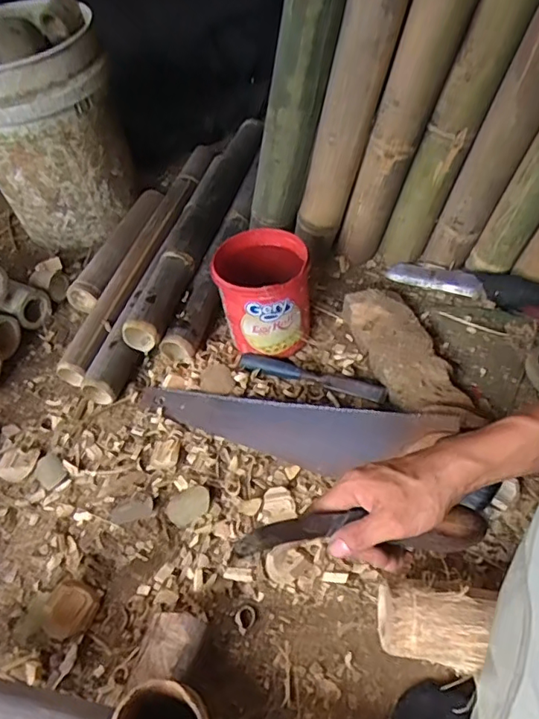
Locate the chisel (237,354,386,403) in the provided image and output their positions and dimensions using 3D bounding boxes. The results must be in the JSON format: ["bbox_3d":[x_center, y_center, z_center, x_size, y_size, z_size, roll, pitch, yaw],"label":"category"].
[{"bbox_3d":[0.063,0.025,0.827,0.228,0.022,0.030,13,50,16],"label":"chisel"}]

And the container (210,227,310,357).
[{"bbox_3d":[-0.010,-0.094,0.849,0.141,0.156,0.154,-7,48,-2],"label":"container"}]

